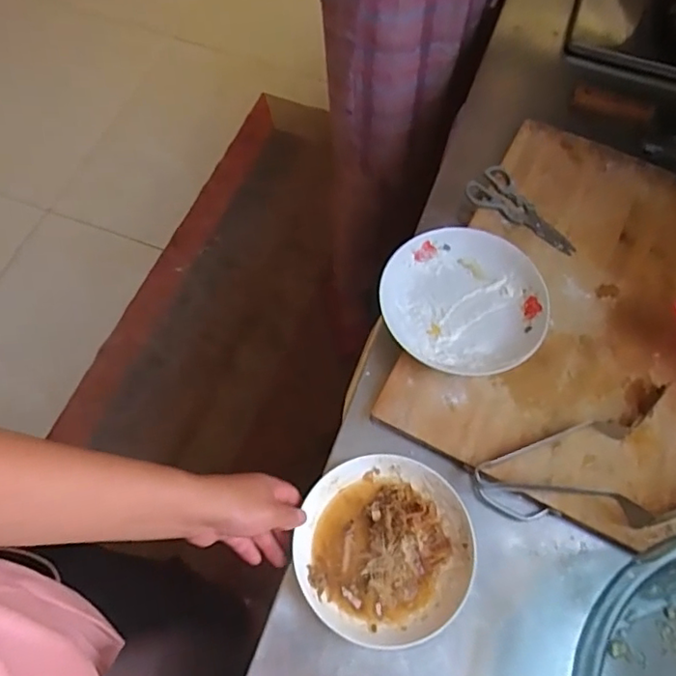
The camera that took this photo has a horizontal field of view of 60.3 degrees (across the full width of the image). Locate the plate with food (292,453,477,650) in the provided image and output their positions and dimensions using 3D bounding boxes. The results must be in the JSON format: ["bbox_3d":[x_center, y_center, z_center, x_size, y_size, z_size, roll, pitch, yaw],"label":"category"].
[{"bbox_3d":[0.045,0.203,0.568,0.167,0.025,0.167,0,63,1],"label":"plate with food"}]

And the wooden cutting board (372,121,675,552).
[{"bbox_3d":[0.296,-0.042,0.692,0.322,0.025,0.492,26,66,13],"label":"wooden cutting board"}]

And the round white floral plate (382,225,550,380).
[{"bbox_3d":[0.147,-0.043,0.675,0.187,0.039,0.183,0,63,1],"label":"round white floral plate"}]

